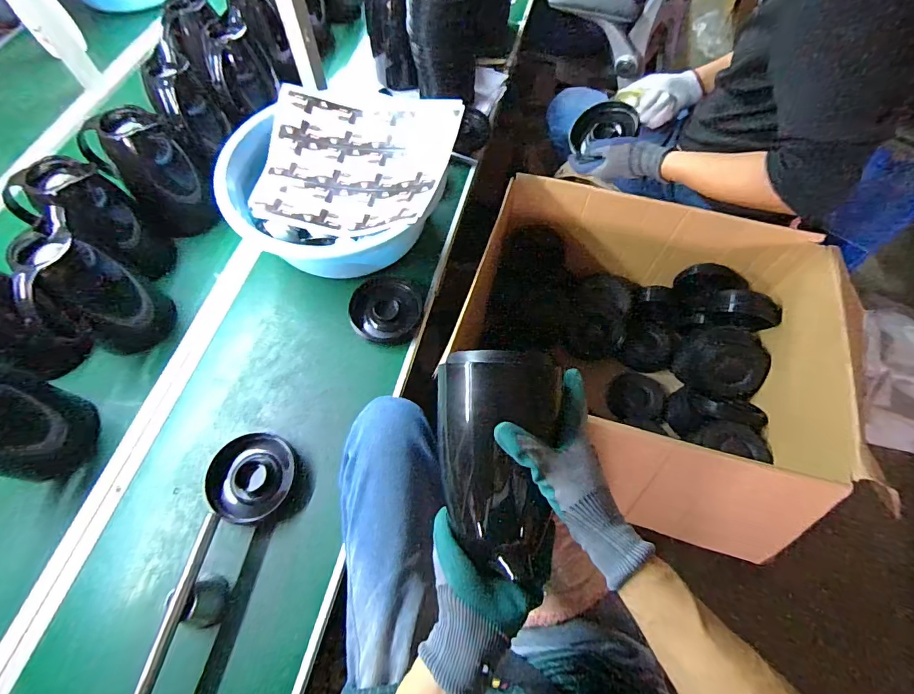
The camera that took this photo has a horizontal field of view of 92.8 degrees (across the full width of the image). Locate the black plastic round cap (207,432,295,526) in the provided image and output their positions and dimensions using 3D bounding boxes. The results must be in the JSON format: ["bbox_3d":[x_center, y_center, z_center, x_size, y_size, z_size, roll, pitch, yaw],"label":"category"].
[{"bbox_3d":[-0.287,0.184,0.613,0.112,0.036,0.119,0,63,0],"label":"black plastic round cap"}]

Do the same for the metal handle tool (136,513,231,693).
[{"bbox_3d":[-0.316,0.313,0.527,0.038,0.071,0.200,9,64,5],"label":"metal handle tool"}]

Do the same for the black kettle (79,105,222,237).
[{"bbox_3d":[-0.515,-0.297,0.747,0.132,0.182,0.135,-37,69,-17],"label":"black kettle"}]

